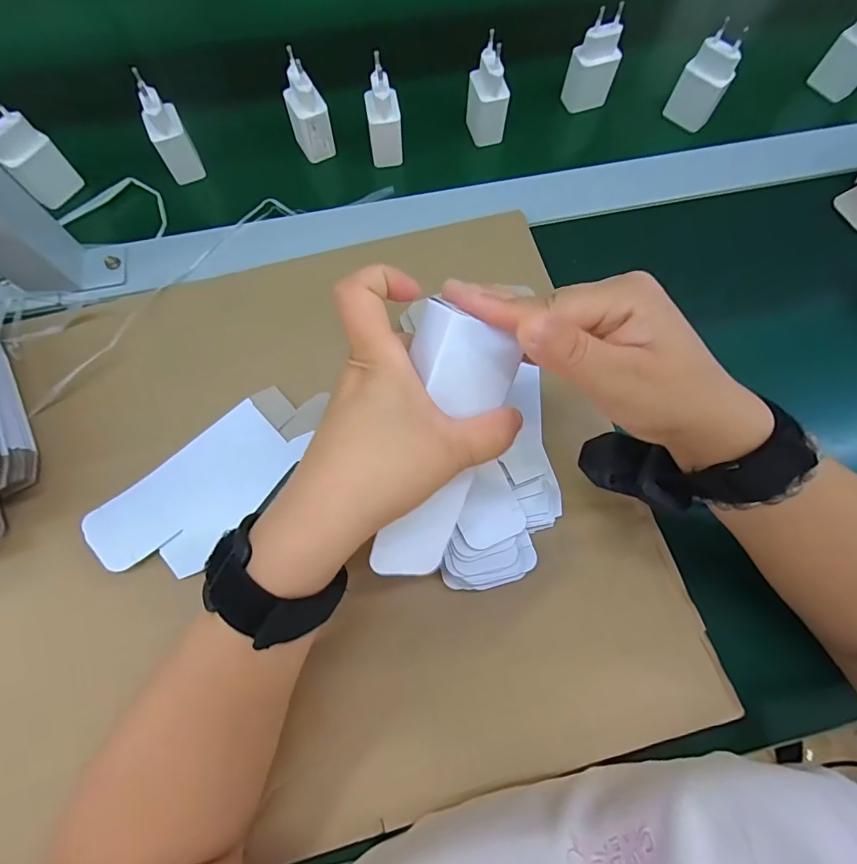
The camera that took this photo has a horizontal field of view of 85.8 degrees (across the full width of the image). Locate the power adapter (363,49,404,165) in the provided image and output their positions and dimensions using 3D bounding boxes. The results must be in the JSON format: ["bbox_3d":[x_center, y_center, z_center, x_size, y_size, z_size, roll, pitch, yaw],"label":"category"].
[{"bbox_3d":[-0.039,-0.275,0.402,0.028,0.074,0.027,-12,74,-5],"label":"power adapter"}]

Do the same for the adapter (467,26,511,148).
[{"bbox_3d":[0.054,-0.301,0.412,0.030,0.076,0.032,-11,74,-5],"label":"adapter"}]

